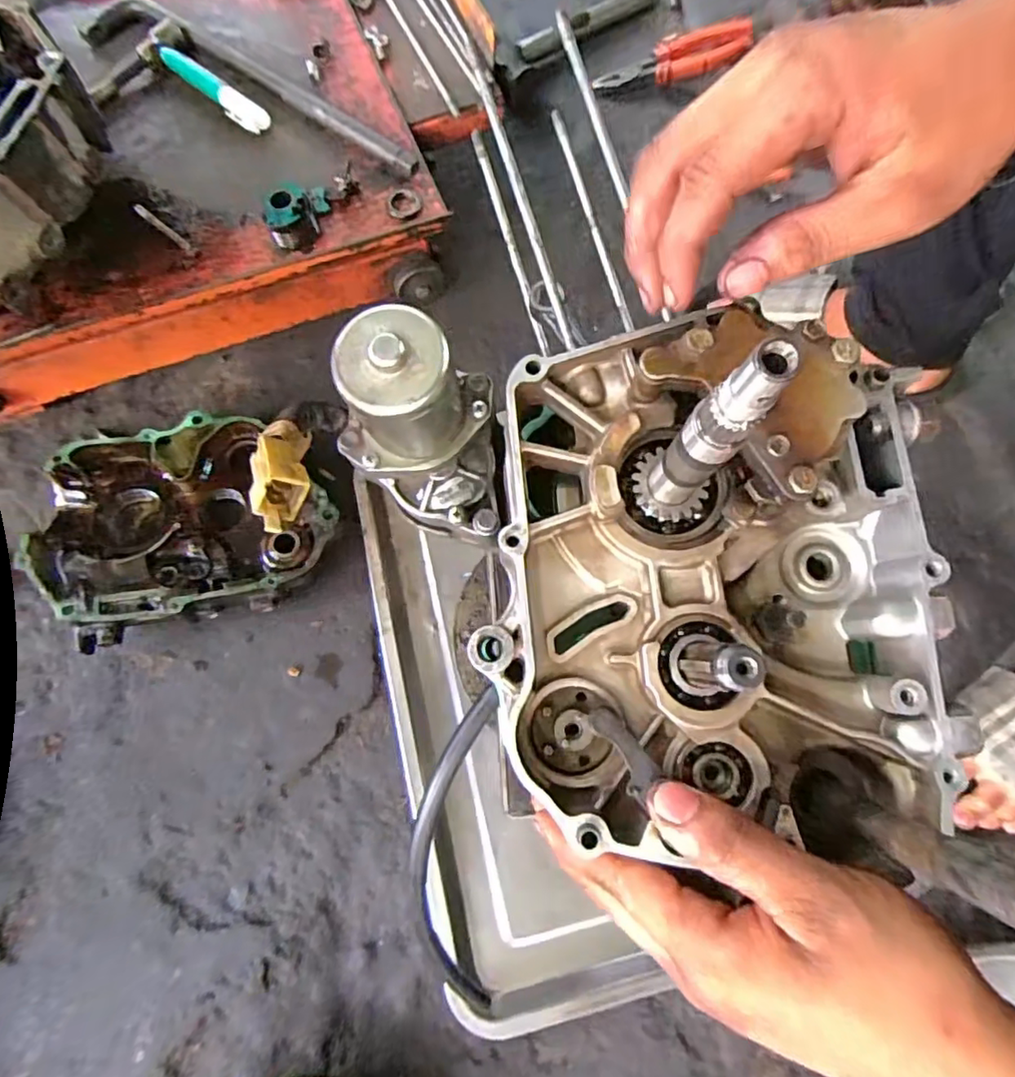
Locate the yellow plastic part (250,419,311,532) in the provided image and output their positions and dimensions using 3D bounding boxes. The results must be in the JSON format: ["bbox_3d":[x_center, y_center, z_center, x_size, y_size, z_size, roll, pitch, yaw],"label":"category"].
[{"bbox_3d":[-0.093,-0.031,0.249,0.022,0.020,0.057,-5,50,-3],"label":"yellow plastic part"}]

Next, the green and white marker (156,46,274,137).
[{"bbox_3d":[-0.237,-0.362,0.473,0.109,0.017,0.022,38,76,8],"label":"green and white marker"}]

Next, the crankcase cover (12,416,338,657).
[{"bbox_3d":[-0.278,-0.018,0.523,0.240,0.062,0.185,-15,75,-6],"label":"crankcase cover"}]

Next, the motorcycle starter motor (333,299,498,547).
[{"bbox_3d":[-0.043,-0.049,0.278,0.075,0.094,0.087,0,73,-1],"label":"motorcycle starter motor"}]

